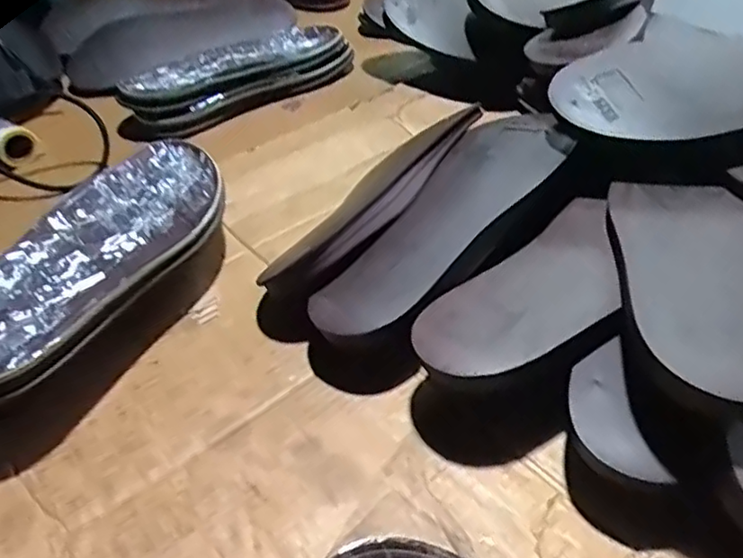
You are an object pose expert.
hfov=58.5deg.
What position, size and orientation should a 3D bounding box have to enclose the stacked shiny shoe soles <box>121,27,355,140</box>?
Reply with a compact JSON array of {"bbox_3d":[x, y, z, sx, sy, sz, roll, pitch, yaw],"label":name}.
[{"bbox_3d":[-0.147,-0.225,0.735,0.099,0.048,0.267,29,51,30],"label":"stacked shiny shoe soles"}]

